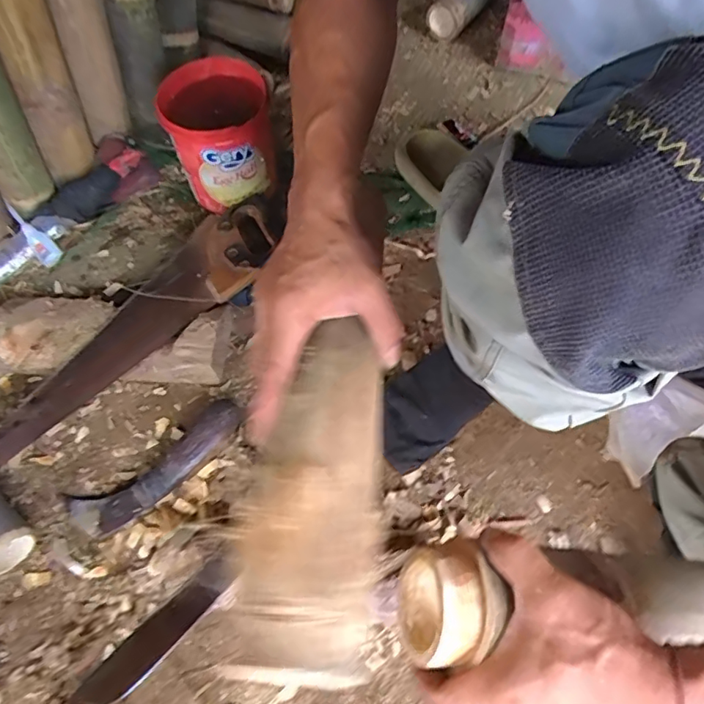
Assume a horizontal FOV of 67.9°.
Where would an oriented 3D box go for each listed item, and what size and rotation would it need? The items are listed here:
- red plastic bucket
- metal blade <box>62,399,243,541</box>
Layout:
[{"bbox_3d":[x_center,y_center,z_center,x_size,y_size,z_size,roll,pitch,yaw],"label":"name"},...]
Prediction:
[{"bbox_3d":[-0.179,-0.298,0.728,0.129,0.150,0.128,-1,62,2],"label":"red plastic bucket"},{"bbox_3d":[-0.221,0.130,0.595,0.218,0.039,0.064,-32,66,-14],"label":"metal blade"}]

